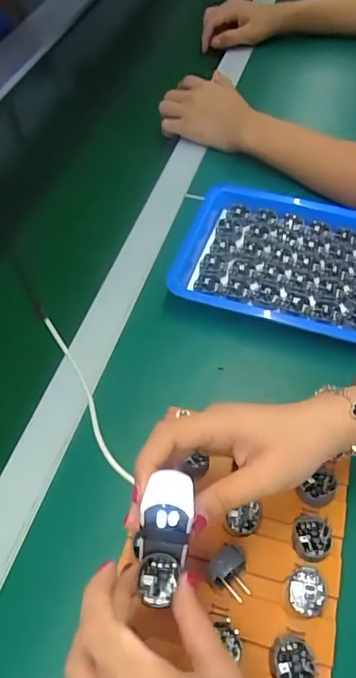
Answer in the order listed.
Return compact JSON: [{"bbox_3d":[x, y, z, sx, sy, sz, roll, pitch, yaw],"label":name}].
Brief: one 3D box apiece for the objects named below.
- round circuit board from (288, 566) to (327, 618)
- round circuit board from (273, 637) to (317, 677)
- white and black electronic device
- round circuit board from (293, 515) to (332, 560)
[{"bbox_3d":[0.087,0.169,0.331,0.024,0.009,0.029,10,54,8],"label":"round circuit board"},{"bbox_3d":[0.073,0.203,0.309,0.025,0.007,0.027,0,54,1],"label":"round circuit board"},{"bbox_3d":[-0.008,0.116,0.279,0.027,0.084,0.036,14,38,11],"label":"white and black electronic device"},{"bbox_3d":[0.095,0.141,0.351,0.025,0.008,0.030,8,54,7],"label":"round circuit board"}]

